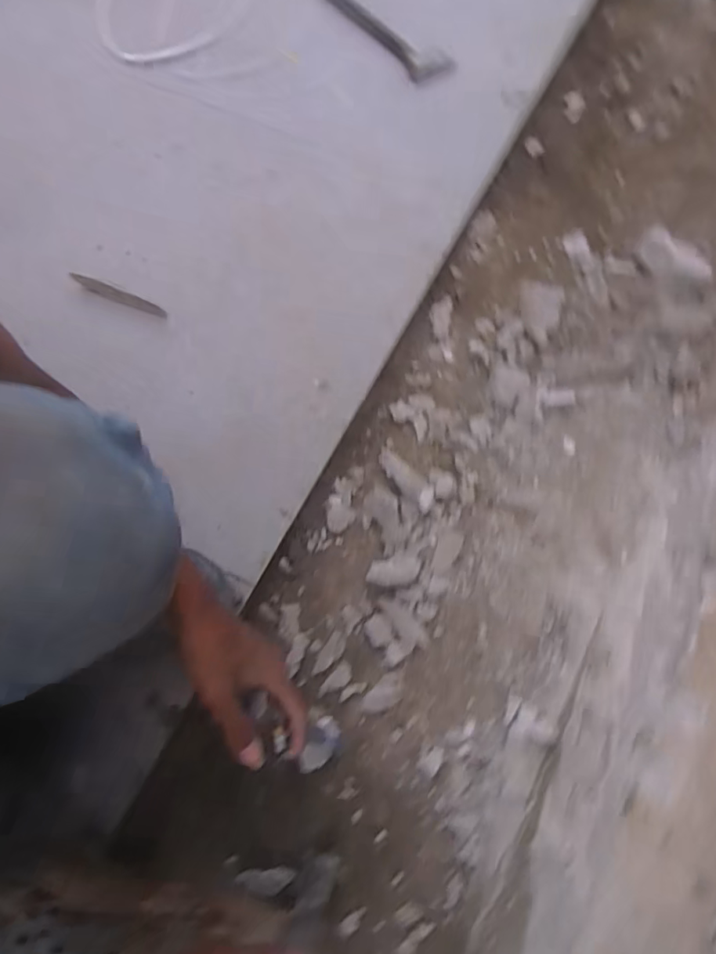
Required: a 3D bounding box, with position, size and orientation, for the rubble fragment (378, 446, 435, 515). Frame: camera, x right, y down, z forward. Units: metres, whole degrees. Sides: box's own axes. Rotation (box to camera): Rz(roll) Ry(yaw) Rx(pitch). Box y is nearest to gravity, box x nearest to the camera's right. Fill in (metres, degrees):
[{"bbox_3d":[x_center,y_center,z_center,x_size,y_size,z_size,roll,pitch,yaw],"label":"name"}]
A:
[{"bbox_3d":[0.057,0.005,0.639,0.089,0.028,0.027,42,77,16],"label":"rubble fragment"}]

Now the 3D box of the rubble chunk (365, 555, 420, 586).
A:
[{"bbox_3d":[0.041,0.108,0.599,0.060,0.021,0.032,-7,69,0],"label":"rubble chunk"}]

